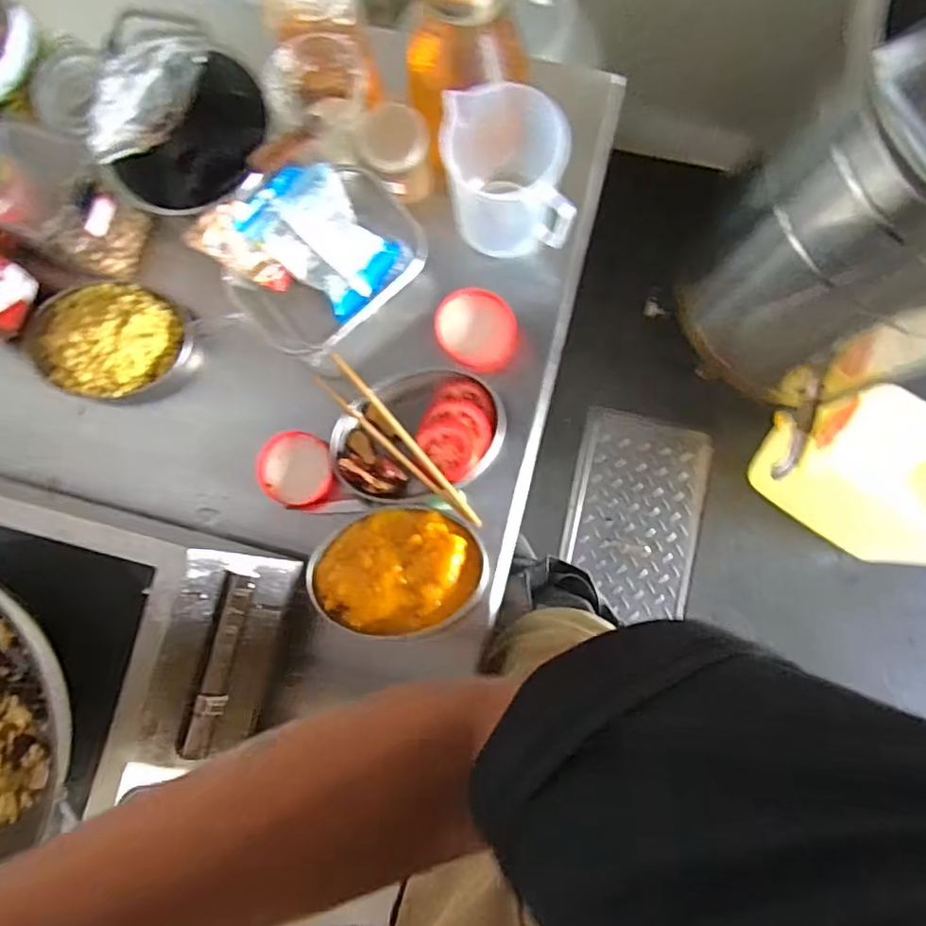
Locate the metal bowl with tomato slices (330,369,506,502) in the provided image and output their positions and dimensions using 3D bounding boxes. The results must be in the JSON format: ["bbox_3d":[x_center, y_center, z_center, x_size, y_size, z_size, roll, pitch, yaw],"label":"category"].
[{"bbox_3d":[-0.048,-0.032,0.642,0.178,0.042,0.125,-20,83,0],"label":"metal bowl with tomato slices"}]

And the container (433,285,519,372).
[{"bbox_3d":[0.015,-0.143,0.659,0.087,0.042,0.080,20,85,5],"label":"container"}]

